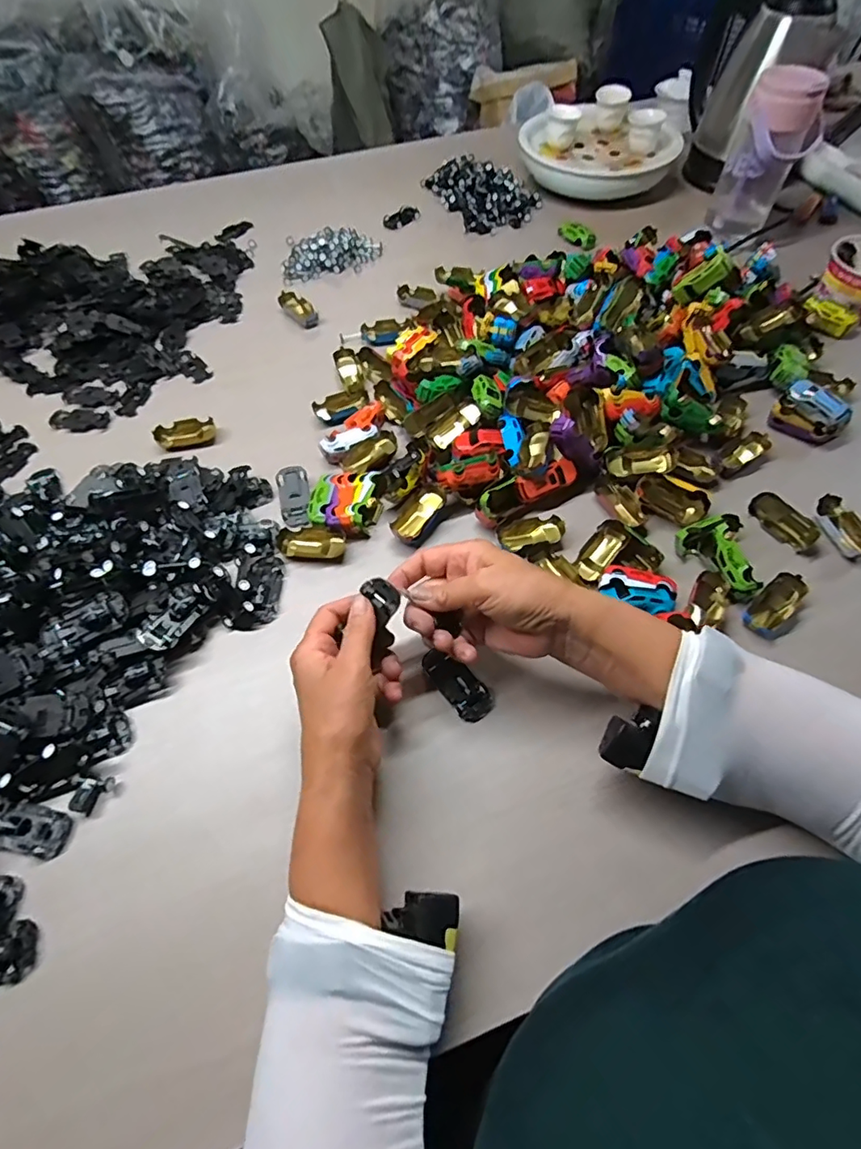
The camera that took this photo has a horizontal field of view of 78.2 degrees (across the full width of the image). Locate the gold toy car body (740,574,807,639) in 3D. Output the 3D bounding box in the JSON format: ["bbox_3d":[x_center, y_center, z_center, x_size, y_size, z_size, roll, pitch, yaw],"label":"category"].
[{"bbox_3d":[0.299,0.030,0.459,0.035,0.025,0.062,40,67,23],"label":"gold toy car body"}]

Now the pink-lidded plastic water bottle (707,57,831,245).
[{"bbox_3d":[0.441,-0.543,0.702,0.092,0.188,0.099,23,62,15],"label":"pink-lidded plastic water bottle"}]

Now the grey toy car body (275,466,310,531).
[{"bbox_3d":[-0.136,-0.078,0.534,0.031,0.013,0.073,-15,59,-7],"label":"grey toy car body"}]

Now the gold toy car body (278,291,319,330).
[{"bbox_3d":[-0.173,-0.353,0.702,0.031,0.016,0.062,-38,65,-20],"label":"gold toy car body"}]

